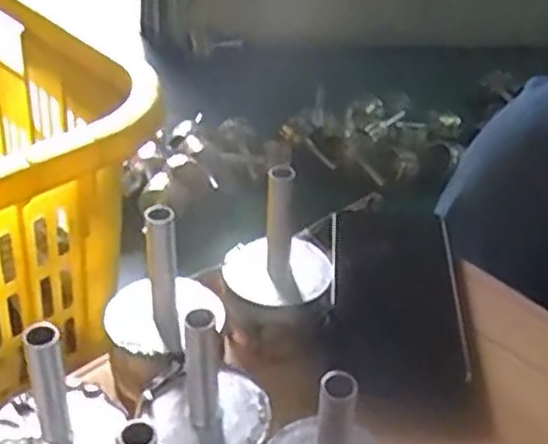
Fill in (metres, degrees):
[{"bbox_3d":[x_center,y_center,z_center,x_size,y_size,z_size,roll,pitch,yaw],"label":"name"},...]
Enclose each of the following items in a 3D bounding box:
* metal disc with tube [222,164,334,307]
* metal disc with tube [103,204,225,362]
[{"bbox_3d":[0.004,0.009,0.439,0.059,0.062,0.050,4,39,-1],"label":"metal disc with tube"},{"bbox_3d":[-0.060,0.034,0.404,0.056,0.087,0.052,3,39,-2],"label":"metal disc with tube"}]

